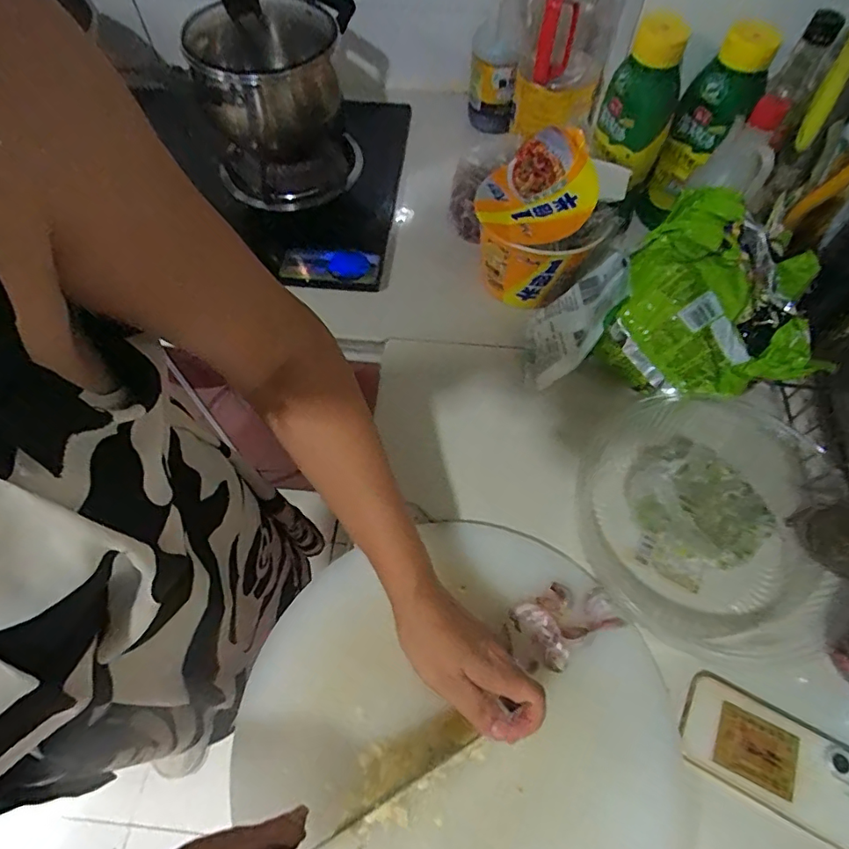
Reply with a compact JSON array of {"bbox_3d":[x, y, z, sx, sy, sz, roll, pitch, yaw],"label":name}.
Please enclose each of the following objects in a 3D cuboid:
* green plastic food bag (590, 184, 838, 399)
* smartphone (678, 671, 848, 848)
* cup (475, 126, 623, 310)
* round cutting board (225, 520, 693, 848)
[{"bbox_3d":[0.289,-0.106,0.515,0.192,0.164,0.110,33,67,16],"label":"green plastic food bag"},{"bbox_3d":[0.292,0.278,0.431,0.150,0.009,0.076,27,65,14],"label":"smartphone"},{"bbox_3d":[0.137,-0.246,0.622,0.145,0.172,0.152,0,62,0],"label":"cup"},{"bbox_3d":[0.033,0.262,0.430,0.337,0.024,0.354,0,62,0],"label":"round cutting board"}]

